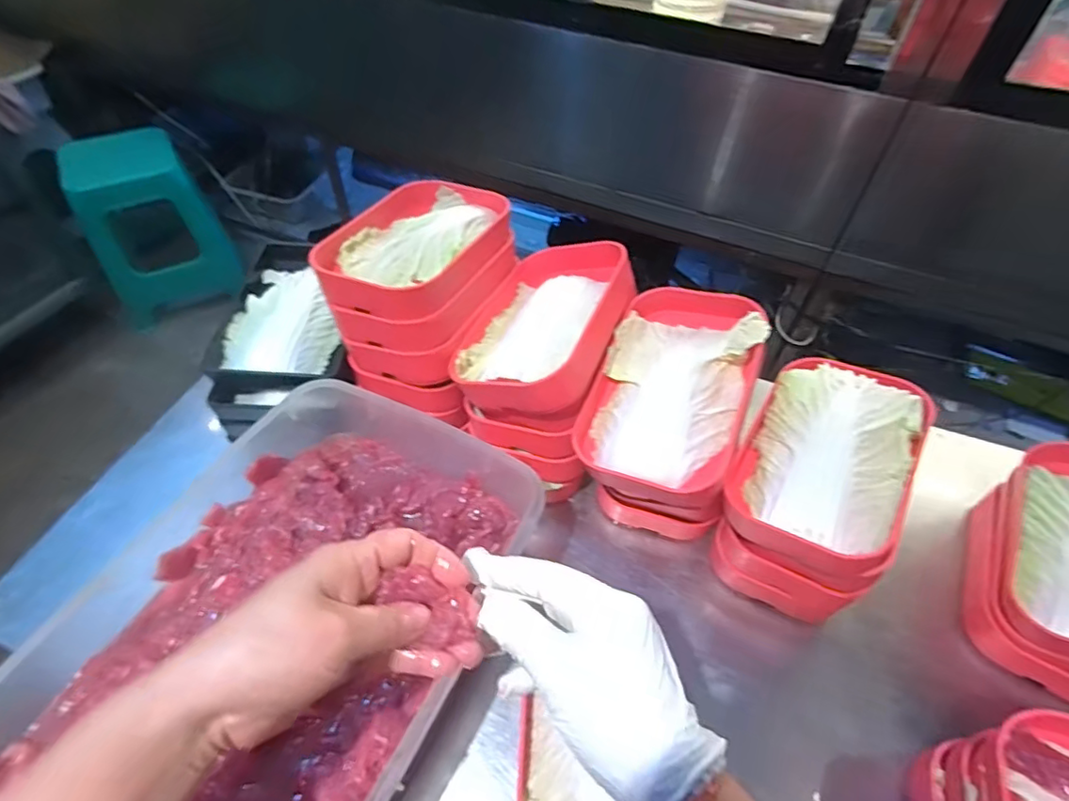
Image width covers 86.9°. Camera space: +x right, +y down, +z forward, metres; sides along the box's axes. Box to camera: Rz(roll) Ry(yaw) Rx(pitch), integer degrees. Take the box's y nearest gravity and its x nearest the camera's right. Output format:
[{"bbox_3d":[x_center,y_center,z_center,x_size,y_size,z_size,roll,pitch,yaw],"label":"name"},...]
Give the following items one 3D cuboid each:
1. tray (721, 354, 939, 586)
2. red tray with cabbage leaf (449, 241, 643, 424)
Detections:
[{"bbox_3d":[0.245,0.047,0.470,0.128,0.048,0.187,26,69,22],"label":"tray"},{"bbox_3d":[0.010,-0.070,0.510,0.124,0.039,0.185,8,57,36],"label":"red tray with cabbage leaf"}]

